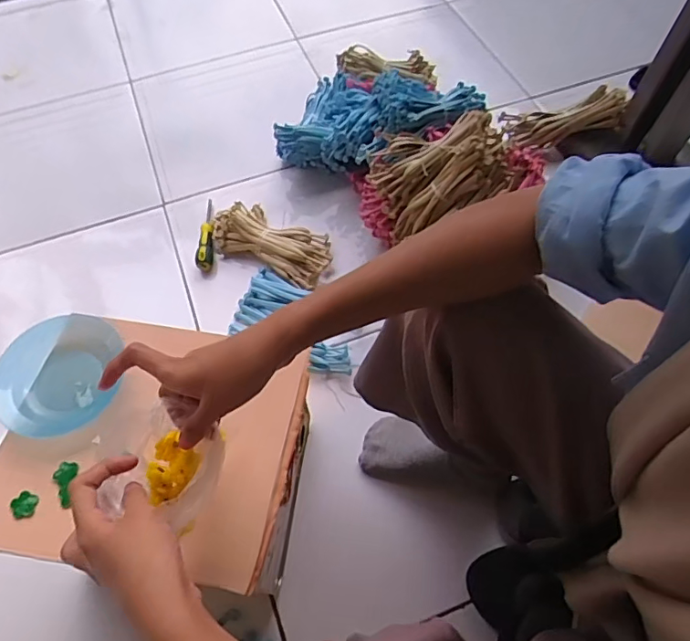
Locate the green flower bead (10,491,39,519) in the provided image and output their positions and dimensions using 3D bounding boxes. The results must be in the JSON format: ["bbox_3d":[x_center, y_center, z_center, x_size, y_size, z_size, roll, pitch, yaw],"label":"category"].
[{"bbox_3d":[-0.296,0.171,0.474,0.021,0.005,0.023,7,62,5],"label":"green flower bead"}]

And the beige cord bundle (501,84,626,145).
[{"bbox_3d":[0.409,-0.379,0.961,0.211,0.064,0.053,-7,58,26],"label":"beige cord bundle"}]

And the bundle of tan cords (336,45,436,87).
[{"bbox_3d":[0.085,-0.542,1.093,0.215,0.048,0.066,6,62,4],"label":"bundle of tan cords"}]

